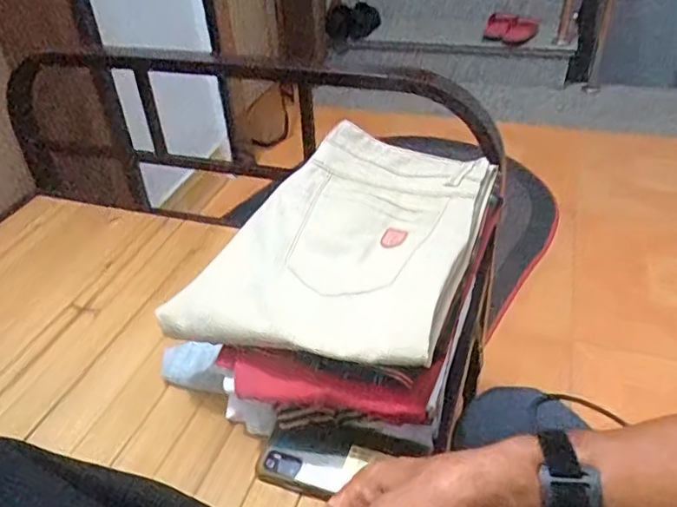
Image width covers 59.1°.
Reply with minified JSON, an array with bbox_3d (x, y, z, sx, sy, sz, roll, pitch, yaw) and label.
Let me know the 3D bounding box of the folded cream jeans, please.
[{"bbox_3d":[0.009,-0.024,0.639,0.263,0.068,0.316,10,39,21],"label":"folded cream jeans"}]

